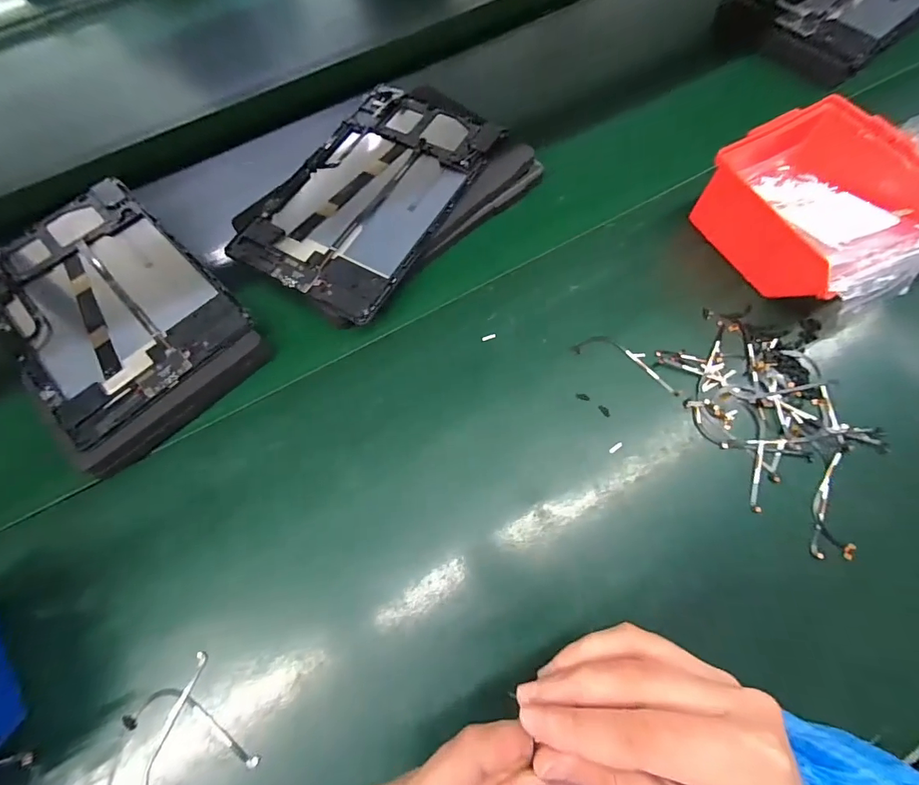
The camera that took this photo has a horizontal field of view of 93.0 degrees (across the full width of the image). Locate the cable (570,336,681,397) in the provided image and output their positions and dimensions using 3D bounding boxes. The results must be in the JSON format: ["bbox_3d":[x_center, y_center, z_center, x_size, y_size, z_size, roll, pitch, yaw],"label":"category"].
[{"bbox_3d":[0.133,-0.025,0.342,0.086,0.004,0.022,26,71,13],"label":"cable"}]

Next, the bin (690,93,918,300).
[{"bbox_3d":[0.288,-0.148,0.351,0.131,0.067,0.138,-30,70,-9],"label":"bin"}]

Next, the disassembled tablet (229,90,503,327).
[{"bbox_3d":[-0.077,-0.182,0.397,0.146,0.007,0.236,28,73,13],"label":"disassembled tablet"}]

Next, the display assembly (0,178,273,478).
[{"bbox_3d":[-0.292,-0.068,0.369,0.269,0.026,0.156,42,76,17],"label":"display assembly"}]

